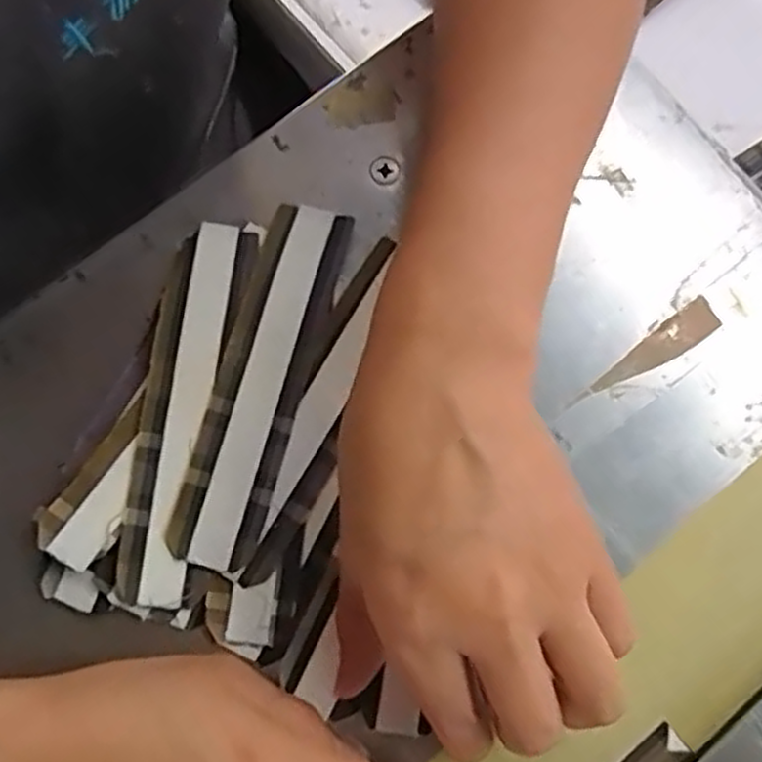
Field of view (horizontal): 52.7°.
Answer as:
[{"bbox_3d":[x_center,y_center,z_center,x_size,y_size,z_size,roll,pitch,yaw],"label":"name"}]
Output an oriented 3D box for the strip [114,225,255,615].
[{"bbox_3d":[-0.074,0.009,0.283,0.029,0.006,0.141,10,78,0],"label":"strip"}]

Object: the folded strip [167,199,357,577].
[{"bbox_3d":[-0.043,-0.001,0.289,0.031,0.007,0.140,15,78,1],"label":"folded strip"}]

